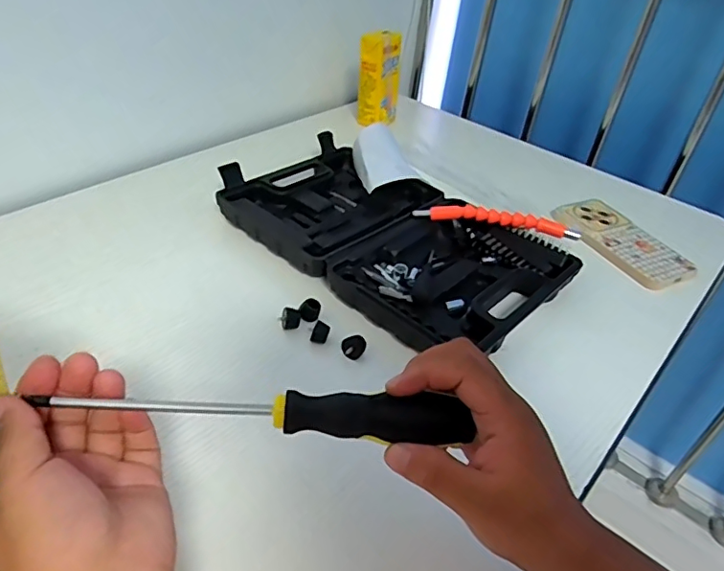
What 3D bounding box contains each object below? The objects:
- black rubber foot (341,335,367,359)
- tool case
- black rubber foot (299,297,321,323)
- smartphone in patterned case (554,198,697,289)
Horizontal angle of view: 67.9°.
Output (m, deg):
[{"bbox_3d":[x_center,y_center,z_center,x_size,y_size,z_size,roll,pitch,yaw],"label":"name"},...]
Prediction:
[{"bbox_3d":[-0.007,0.052,0.447,0.020,0.016,0.014,6,38,-2],"label":"black rubber foot"},{"bbox_3d":[0.024,-0.056,0.569,0.352,0.037,0.213,33,45,29],"label":"tool case"},{"bbox_3d":[-0.046,0.022,0.475,0.018,0.016,0.015,3,38,-6],"label":"black rubber foot"},{"bbox_3d":[0.292,-0.052,0.609,0.079,0.012,0.154,-19,47,-22],"label":"smartphone in patterned case"}]

